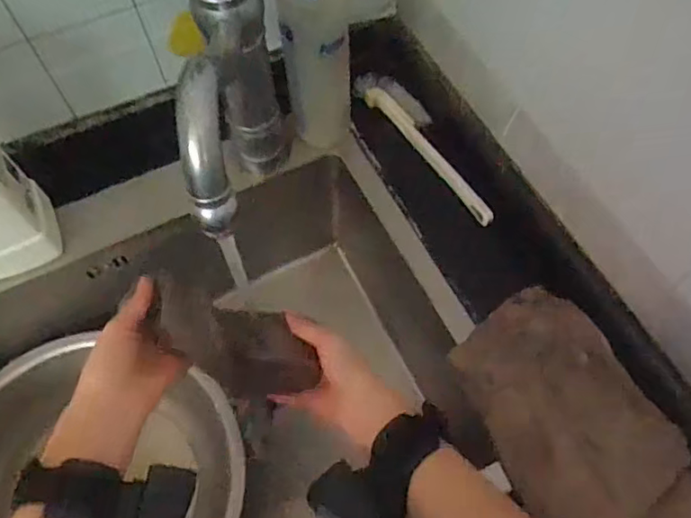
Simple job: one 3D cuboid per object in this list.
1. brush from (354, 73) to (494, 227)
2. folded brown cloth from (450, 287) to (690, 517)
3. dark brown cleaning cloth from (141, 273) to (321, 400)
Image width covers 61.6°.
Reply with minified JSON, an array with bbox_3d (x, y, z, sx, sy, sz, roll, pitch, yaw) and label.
[{"bbox_3d":[0.093,-0.128,0.628,0.047,0.019,0.224,-33,68,-15],"label":"brush"},{"bbox_3d":[0.189,0.136,0.481,0.132,0.031,0.228,-23,66,-11],"label":"folded brown cloth"},{"bbox_3d":[-0.086,0.065,0.446,0.135,0.033,0.058,33,64,-19],"label":"dark brown cleaning cloth"}]

